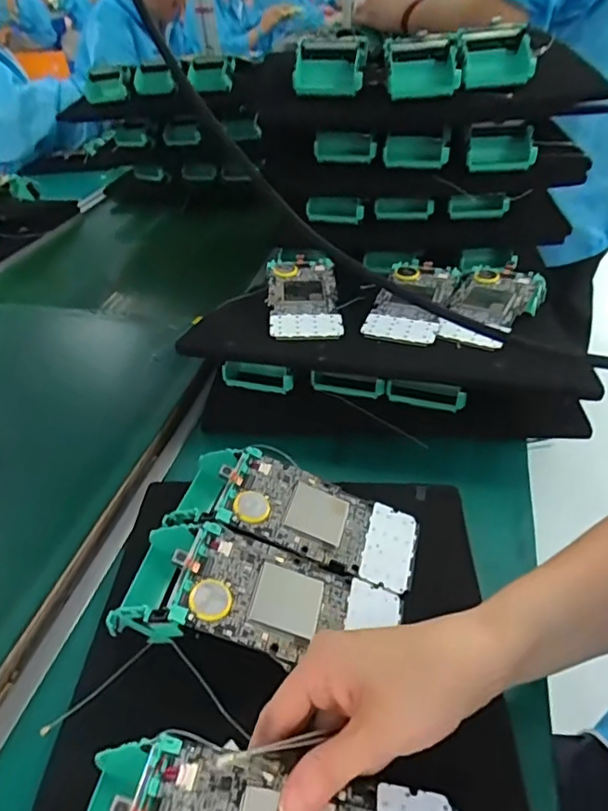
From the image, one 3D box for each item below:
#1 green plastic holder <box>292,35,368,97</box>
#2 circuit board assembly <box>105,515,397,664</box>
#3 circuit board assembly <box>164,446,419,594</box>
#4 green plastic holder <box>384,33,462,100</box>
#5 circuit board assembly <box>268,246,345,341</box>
[{"bbox_3d":[0.028,-0.338,0.548,0.070,0.044,0.047,9,41,16],"label":"green plastic holder"},{"bbox_3d":[-0.031,0.119,0.339,0.170,0.047,0.072,7,40,14],"label":"circuit board assembly"},{"bbox_3d":[-0.008,0.076,0.390,0.171,0.052,0.070,10,41,16],"label":"circuit board assembly"},{"bbox_3d":[0.115,-0.329,0.536,0.070,0.047,0.064,0,39,5],"label":"green plastic holder"},{"bbox_3d":[-0.001,-0.113,0.537,0.066,0.014,0.155,-4,39,0],"label":"circuit board assembly"}]

